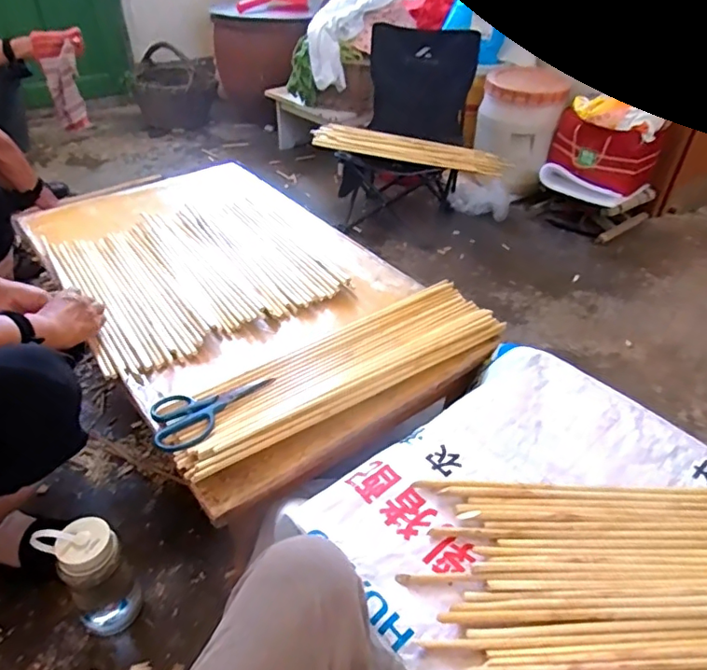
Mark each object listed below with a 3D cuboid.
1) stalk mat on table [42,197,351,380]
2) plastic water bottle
[{"bbox_3d":[-0.303,-0.132,1.031,0.444,0.014,0.434,-24,49,-25],"label":"stalk mat on table"},{"bbox_3d":[-0.354,0.332,0.734,0.091,0.185,0.077,-21,45,-26],"label":"plastic water bottle"}]

